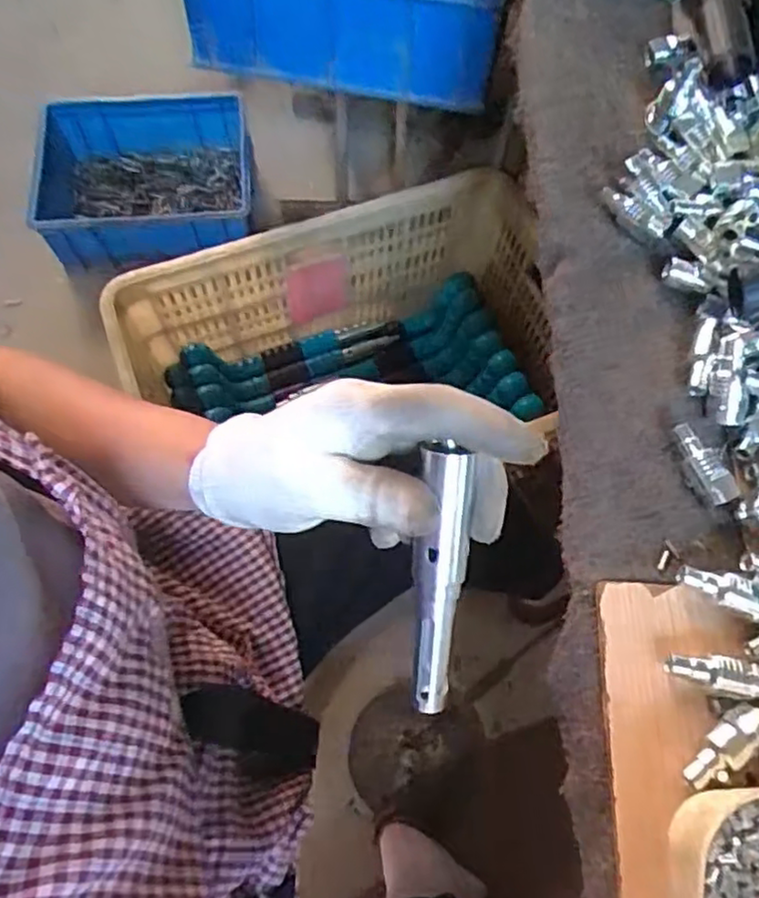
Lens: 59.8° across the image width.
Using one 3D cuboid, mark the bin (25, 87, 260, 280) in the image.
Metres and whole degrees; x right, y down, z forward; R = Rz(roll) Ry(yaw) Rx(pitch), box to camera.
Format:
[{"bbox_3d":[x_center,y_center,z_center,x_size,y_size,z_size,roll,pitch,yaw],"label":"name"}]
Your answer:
[{"bbox_3d":[-0.381,-0.416,1.056,0.352,0.111,0.264,-4,69,-4],"label":"bin"}]

